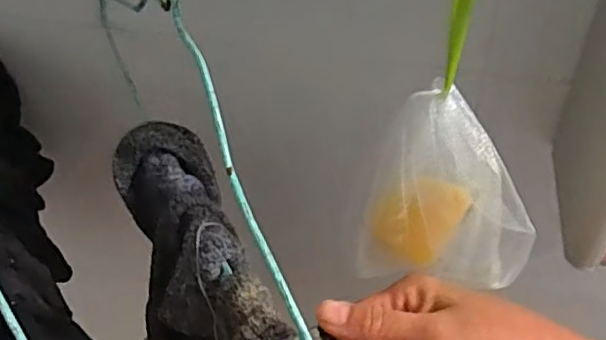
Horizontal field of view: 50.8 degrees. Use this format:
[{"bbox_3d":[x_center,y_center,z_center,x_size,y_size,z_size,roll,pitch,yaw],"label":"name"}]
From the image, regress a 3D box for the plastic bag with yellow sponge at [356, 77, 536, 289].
[{"bbox_3d":[0.075,0.017,0.320,0.086,0.106,0.036,-3,39,-5],"label":"plastic bag with yellow sponge"}]

